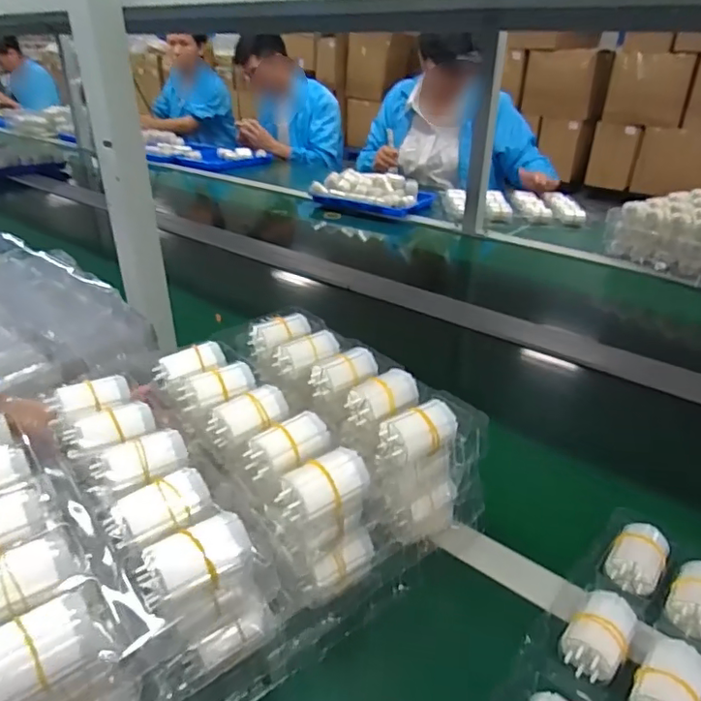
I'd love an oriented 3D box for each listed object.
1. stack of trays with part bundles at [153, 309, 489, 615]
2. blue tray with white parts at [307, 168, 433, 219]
[{"bbox_3d":[-0.035,0.071,0.511,0.202,0.119,0.261,-22,36,-36],"label":"stack of trays with part bundles"},{"bbox_3d":[0.060,-0.445,1.532,0.292,0.078,0.179,12,30,19],"label":"blue tray with white parts"}]

